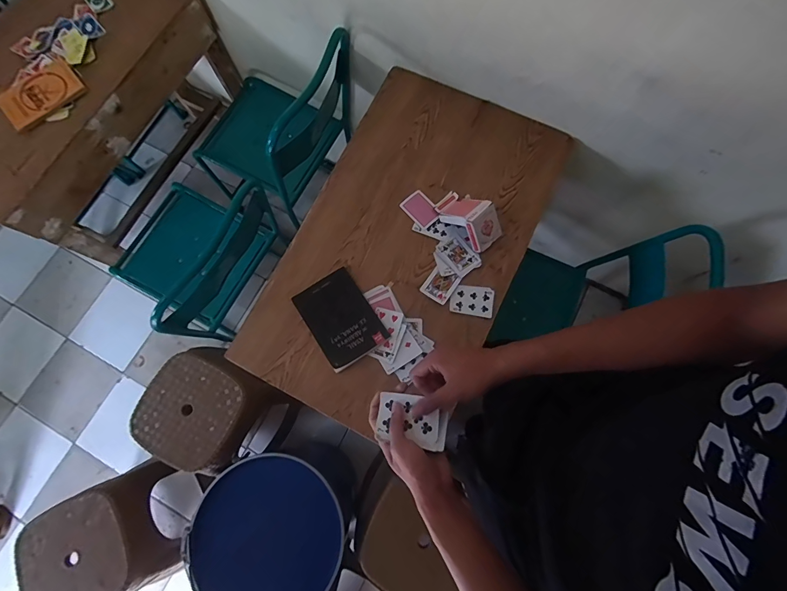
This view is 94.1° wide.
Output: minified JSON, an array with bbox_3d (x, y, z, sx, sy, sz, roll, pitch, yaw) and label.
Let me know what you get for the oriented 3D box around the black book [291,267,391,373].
[{"bbox_3d":[-0.111,0.047,0.768,0.134,0.019,0.181,-34,77,-6],"label":"black book"}]

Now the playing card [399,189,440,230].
[{"bbox_3d":[0.063,-0.196,0.834,0.059,0.006,0.084,-43,80,1],"label":"playing card"}]

